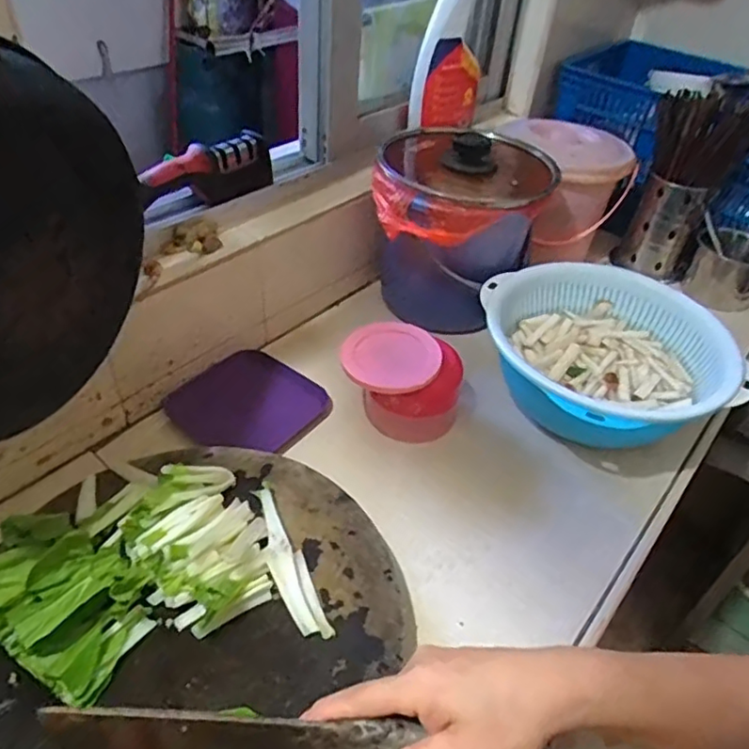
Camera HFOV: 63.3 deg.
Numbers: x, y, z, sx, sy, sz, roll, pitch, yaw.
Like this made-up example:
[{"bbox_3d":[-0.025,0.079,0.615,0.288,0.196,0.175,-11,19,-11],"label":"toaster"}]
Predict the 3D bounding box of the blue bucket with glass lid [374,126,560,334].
[{"bbox_3d":[0.098,-0.184,0.803,0.208,0.233,0.241,14,42,9],"label":"blue bucket with glass lid"}]

